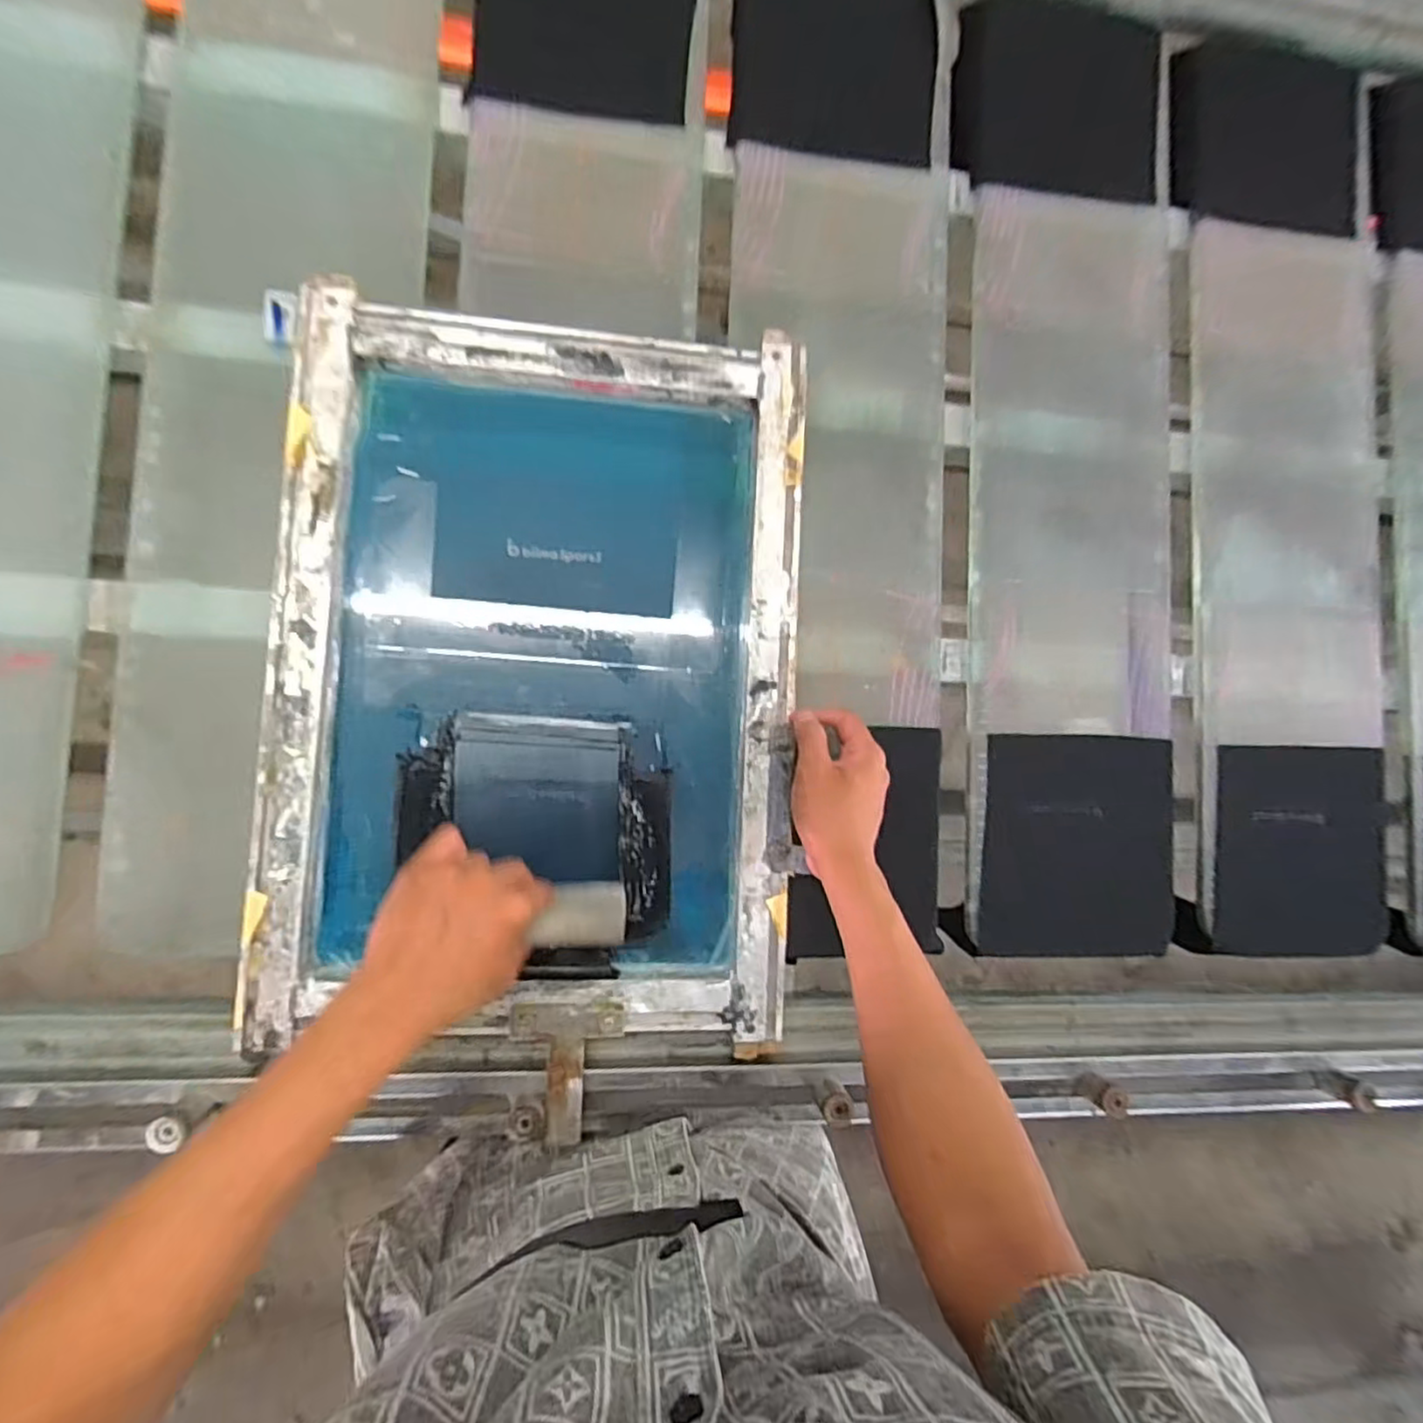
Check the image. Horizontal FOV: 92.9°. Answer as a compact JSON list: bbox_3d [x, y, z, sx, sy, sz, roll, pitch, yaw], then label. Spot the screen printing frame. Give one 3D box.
[{"bbox_3d":[-0.126,-0.032,0.520,0.383,0.043,0.528,3,88,-6],"label":"screen printing frame"}]

